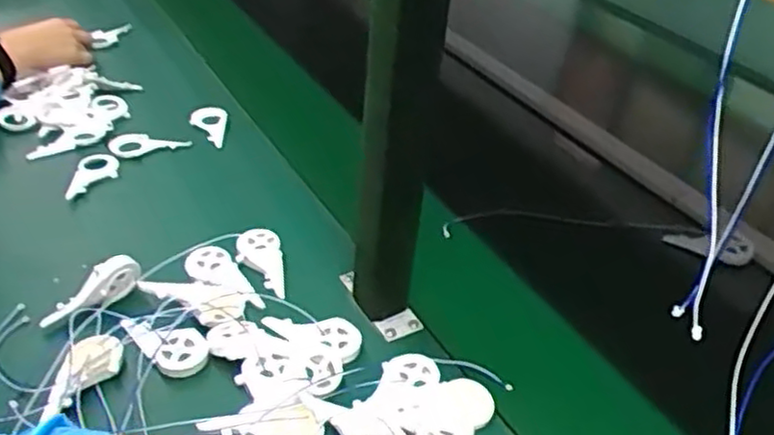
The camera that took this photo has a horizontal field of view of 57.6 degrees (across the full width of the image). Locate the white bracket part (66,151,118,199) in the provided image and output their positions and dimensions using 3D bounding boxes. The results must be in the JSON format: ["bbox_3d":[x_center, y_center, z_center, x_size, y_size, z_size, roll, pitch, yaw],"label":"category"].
[{"bbox_3d":[-0.343,-0.050,0.825,0.042,0.012,0.086,2,36,-3],"label":"white bracket part"}]

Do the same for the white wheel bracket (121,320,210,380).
[{"bbox_3d":[-0.189,0.108,0.613,0.079,0.009,0.045,39,63,21],"label":"white wheel bracket"}]

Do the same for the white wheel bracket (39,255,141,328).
[{"bbox_3d":[-0.268,0.070,0.639,0.093,0.037,0.021,-36,50,-20],"label":"white wheel bracket"}]

